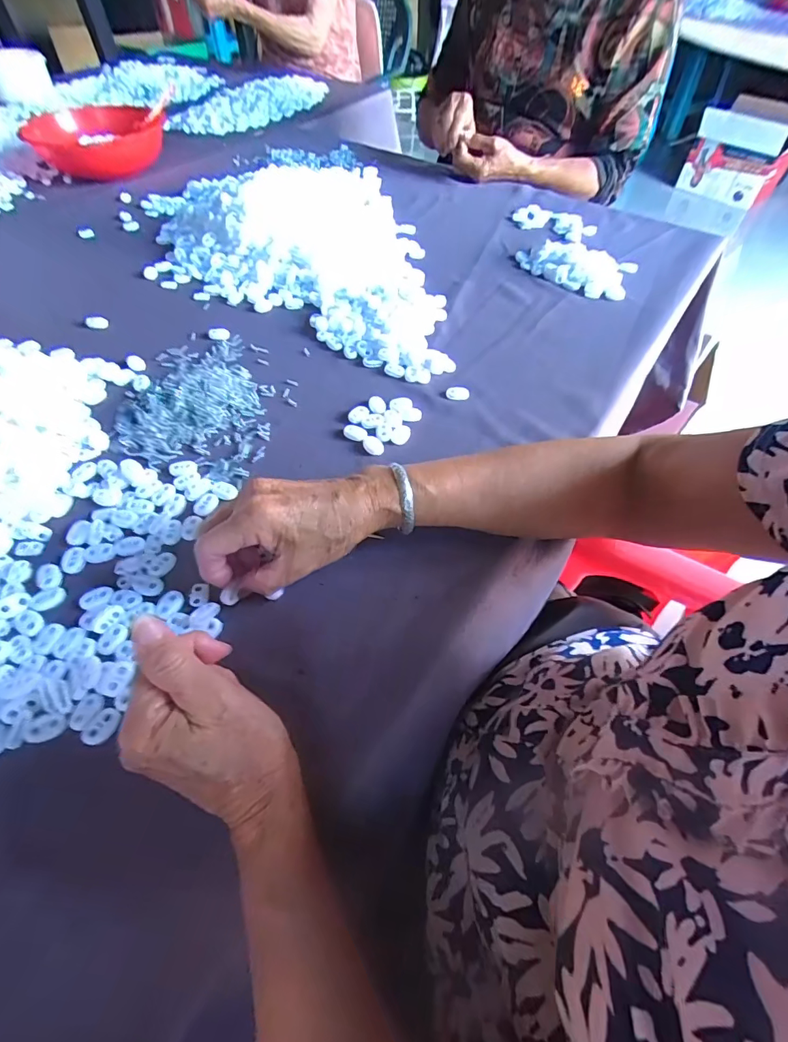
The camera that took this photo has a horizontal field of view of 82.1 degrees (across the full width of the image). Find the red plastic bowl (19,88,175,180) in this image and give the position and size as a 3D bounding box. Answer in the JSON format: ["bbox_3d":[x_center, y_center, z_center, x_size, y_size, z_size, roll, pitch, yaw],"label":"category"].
[{"bbox_3d":[-0.536,-0.694,0.828,0.204,0.065,0.204,-3,55,-2],"label":"red plastic bowl"}]

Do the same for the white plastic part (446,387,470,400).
[{"bbox_3d":[0.067,-0.134,0.473,0.024,0.006,0.016,4,55,3],"label":"white plastic part"}]

